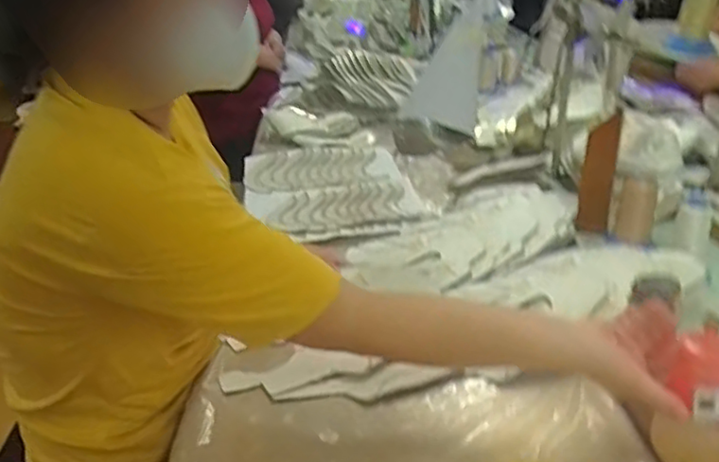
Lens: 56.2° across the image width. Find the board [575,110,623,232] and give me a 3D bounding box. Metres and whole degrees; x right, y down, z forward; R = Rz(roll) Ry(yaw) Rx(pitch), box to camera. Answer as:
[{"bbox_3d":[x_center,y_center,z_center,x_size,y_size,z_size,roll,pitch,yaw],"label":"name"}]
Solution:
[{"bbox_3d":[0.346,-0.083,0.975,0.043,0.168,0.015,7,17,11],"label":"board"}]

